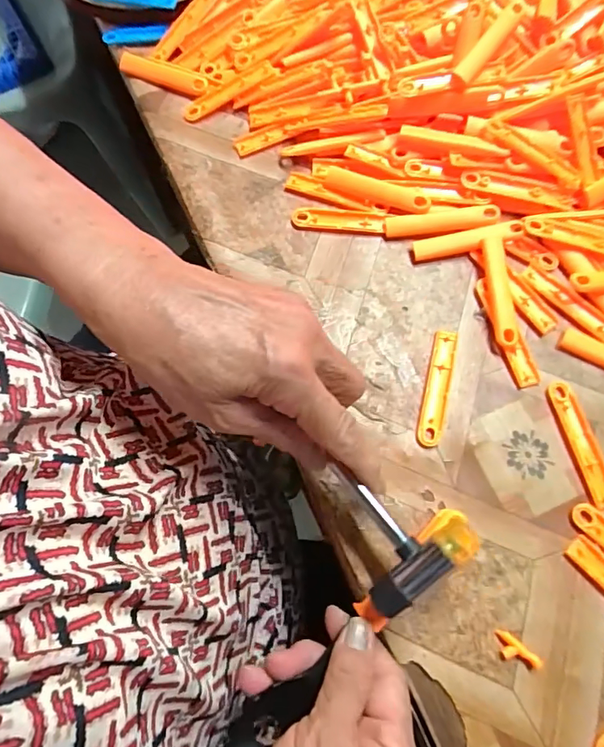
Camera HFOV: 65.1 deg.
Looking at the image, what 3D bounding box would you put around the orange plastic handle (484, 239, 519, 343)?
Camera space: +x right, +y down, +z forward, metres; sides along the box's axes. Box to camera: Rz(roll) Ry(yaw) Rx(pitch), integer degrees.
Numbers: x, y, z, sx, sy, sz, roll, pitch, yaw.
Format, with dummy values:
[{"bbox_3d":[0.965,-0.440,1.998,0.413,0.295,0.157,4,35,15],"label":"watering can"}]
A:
[{"bbox_3d":[0.131,-0.054,0.309,0.017,0.011,0.076,-2,72,1],"label":"orange plastic handle"}]

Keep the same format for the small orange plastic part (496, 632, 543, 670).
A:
[{"bbox_3d":[0.112,0.146,0.245,0.025,0.005,0.013,37,77,13],"label":"small orange plastic part"}]

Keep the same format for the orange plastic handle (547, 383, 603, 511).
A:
[{"bbox_3d":[0.166,0.042,0.280,0.017,0.004,0.075,-15,72,-3],"label":"orange plastic handle"}]

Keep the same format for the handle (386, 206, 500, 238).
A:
[{"bbox_3d":[0.096,-0.105,0.325,0.076,0.007,0.013,-2,72,1],"label":"handle"}]

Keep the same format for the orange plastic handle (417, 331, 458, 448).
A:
[{"bbox_3d":[0.084,0.008,0.293,0.014,0.004,0.075,14,73,6],"label":"orange plastic handle"}]

